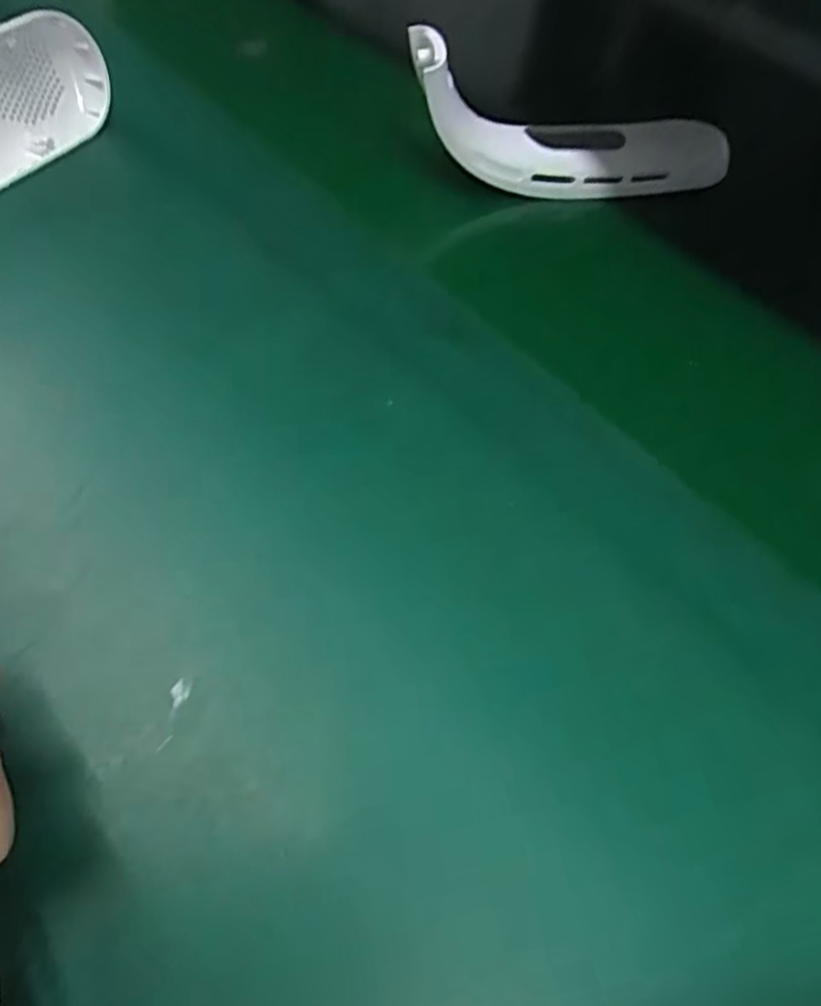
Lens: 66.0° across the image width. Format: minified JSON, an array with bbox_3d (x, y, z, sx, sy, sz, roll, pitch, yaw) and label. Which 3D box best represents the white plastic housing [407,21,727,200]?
[{"bbox_3d":[0.087,-0.198,0.343,0.189,0.053,0.037,-1,58,-20],"label":"white plastic housing"}]

